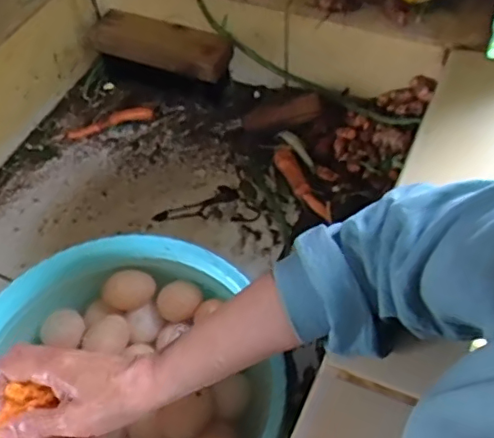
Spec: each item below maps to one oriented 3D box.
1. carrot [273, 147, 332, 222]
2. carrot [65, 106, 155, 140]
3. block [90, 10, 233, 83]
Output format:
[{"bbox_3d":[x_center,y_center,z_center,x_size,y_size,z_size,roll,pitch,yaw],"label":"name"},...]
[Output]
[{"bbox_3d":[0.066,-0.041,0.692,0.023,0.019,0.118,-24,56,-12],"label":"carrot"},{"bbox_3d":[-0.186,-0.133,0.778,0.122,0.019,0.024,-18,55,-8],"label":"carrot"},{"bbox_3d":[-0.119,-0.240,0.774,0.198,0.032,0.063,19,58,18],"label":"block"}]

